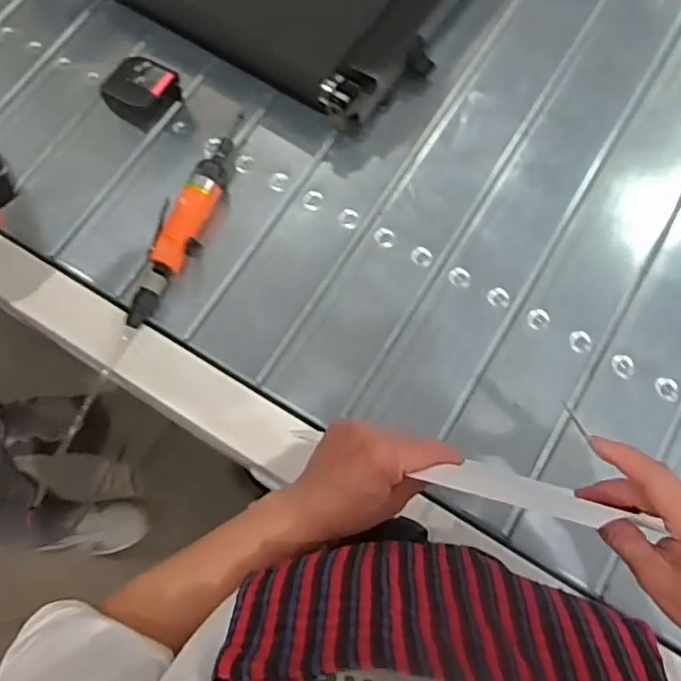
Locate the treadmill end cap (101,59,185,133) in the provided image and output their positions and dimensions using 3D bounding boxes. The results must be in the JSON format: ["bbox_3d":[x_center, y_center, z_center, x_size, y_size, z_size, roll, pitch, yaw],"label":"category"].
[{"bbox_3d":[-0.242,-0.305,0.762,0.070,0.060,0.072,32,74,12],"label":"treadmill end cap"}]

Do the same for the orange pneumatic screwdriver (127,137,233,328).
[{"bbox_3d":[-0.181,-0.129,0.710,0.050,0.040,0.250,19,71,8],"label":"orange pneumatic screwdriver"}]

